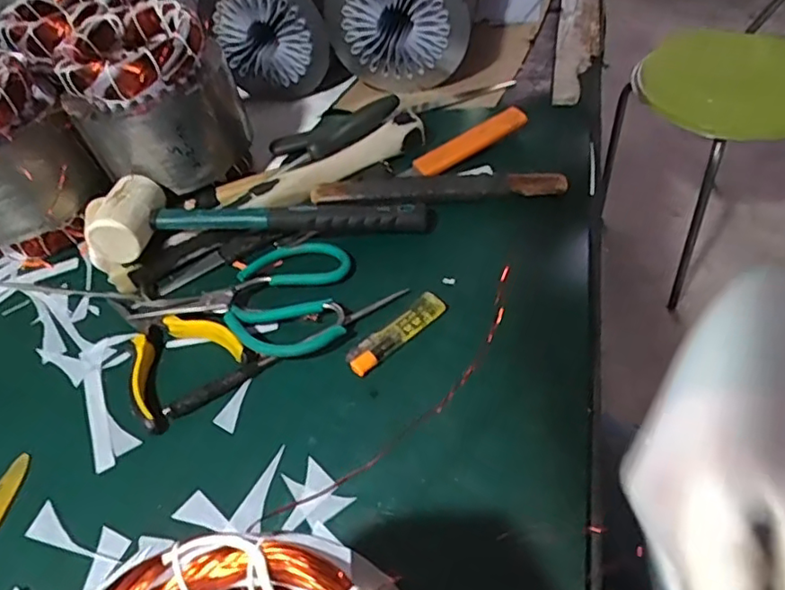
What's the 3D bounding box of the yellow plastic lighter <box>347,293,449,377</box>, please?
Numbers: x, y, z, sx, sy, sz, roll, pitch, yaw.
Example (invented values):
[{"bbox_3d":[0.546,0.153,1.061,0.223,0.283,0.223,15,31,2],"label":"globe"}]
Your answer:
[{"bbox_3d":[0.003,0.028,0.459,0.088,0.011,0.022,-34,57,-22],"label":"yellow plastic lighter"}]

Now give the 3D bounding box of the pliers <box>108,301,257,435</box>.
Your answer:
[{"bbox_3d":[-0.191,0.032,0.493,0.093,0.026,0.147,-35,52,-18],"label":"pliers"}]

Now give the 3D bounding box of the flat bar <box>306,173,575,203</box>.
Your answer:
[{"bbox_3d":[0.040,-0.099,0.550,0.229,0.009,0.028,-2,70,6],"label":"flat bar"}]

